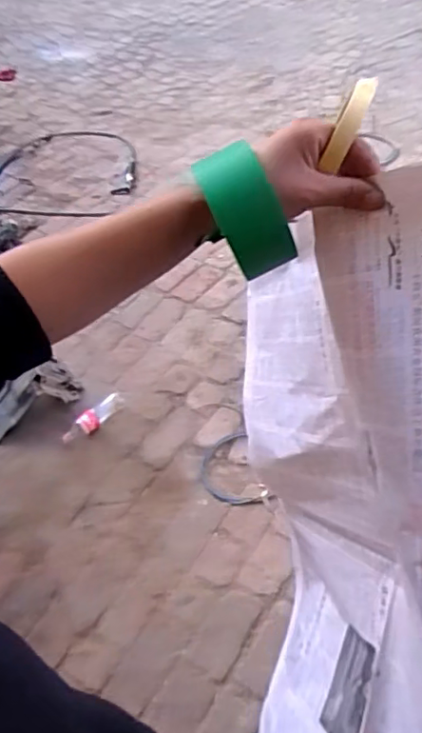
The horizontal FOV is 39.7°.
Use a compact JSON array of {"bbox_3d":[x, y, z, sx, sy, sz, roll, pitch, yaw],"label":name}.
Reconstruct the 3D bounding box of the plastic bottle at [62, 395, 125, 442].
[{"bbox_3d":[-0.377,0.170,1.901,0.067,0.046,0.229,30,58,28],"label":"plastic bottle"}]

